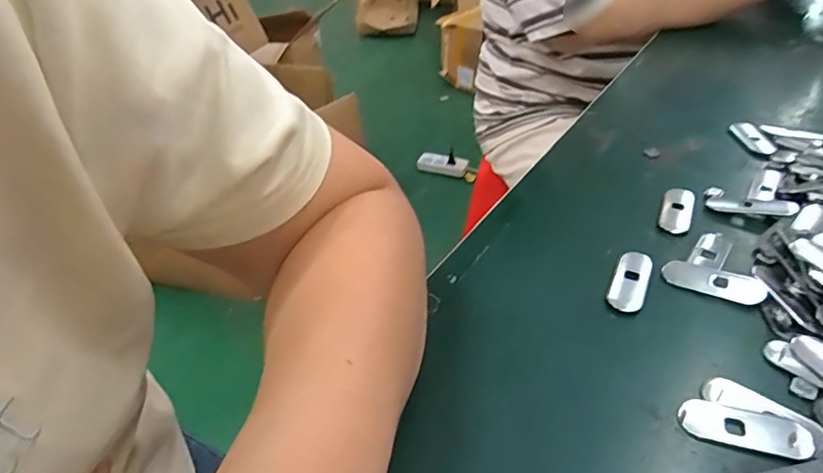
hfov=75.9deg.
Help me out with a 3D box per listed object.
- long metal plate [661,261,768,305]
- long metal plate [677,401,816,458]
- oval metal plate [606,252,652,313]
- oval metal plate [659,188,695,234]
[{"bbox_3d":[0.171,0.025,0.299,0.051,0.005,0.020,18,42,25],"label":"long metal plate"},{"bbox_3d":[0.145,0.083,0.230,0.050,0.005,0.017,11,40,16],"label":"long metal plate"},{"bbox_3d":[0.126,0.025,0.305,0.019,0.007,0.044,18,42,24],"label":"oval metal plate"},{"bbox_3d":[0.177,-0.018,0.352,0.019,0.005,0.047,16,42,23],"label":"oval metal plate"}]

